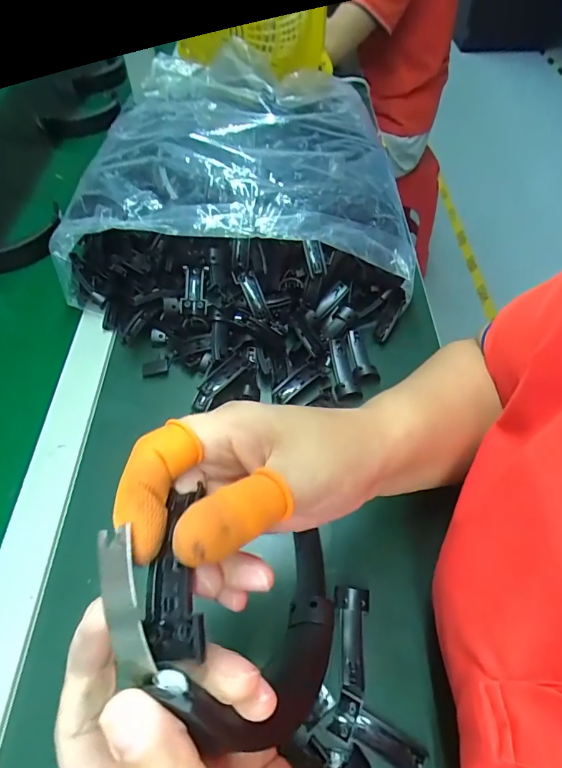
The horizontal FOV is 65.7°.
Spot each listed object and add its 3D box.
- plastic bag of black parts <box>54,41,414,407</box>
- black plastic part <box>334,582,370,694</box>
[{"bbox_3d":[-0.044,-0.204,0.493,0.357,0.136,0.440,0,55,0],"label":"plastic bag of black parts"},{"bbox_3d":[0.049,0.175,0.302,0.023,0.010,0.063,5,55,3],"label":"black plastic part"}]

